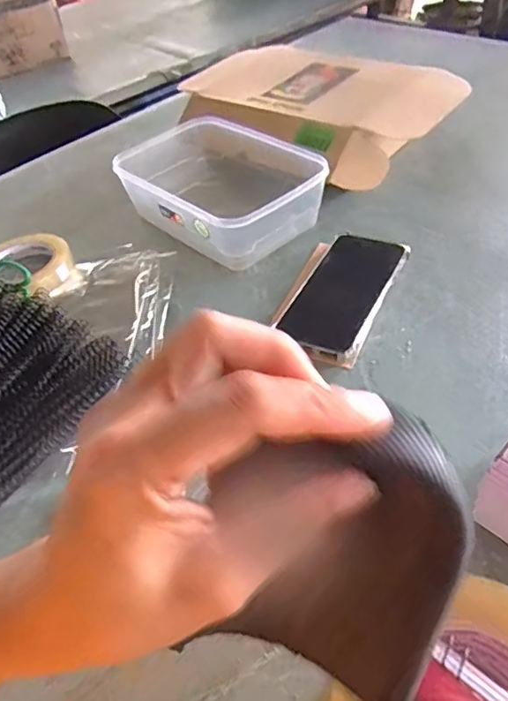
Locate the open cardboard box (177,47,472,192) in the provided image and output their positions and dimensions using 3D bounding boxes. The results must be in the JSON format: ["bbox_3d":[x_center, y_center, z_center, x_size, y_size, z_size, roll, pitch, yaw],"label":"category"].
[{"bbox_3d":[0.083,-0.315,0.749,0.253,0.083,0.320,-34,51,-22],"label":"open cardboard box"}]

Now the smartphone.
[{"bbox_3d":[0.085,-0.058,0.536,0.080,0.011,0.161,16,51,25],"label":"smartphone"}]

